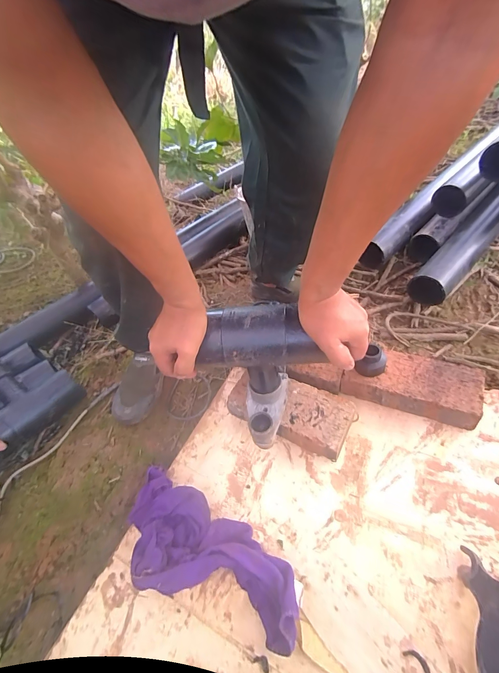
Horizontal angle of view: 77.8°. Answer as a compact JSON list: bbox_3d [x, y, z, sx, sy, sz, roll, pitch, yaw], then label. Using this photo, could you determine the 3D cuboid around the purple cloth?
[{"bbox_3d":[-0.074,0.314,0.452,0.310,0.082,0.132,20,55,21],"label":"purple cloth"}]

